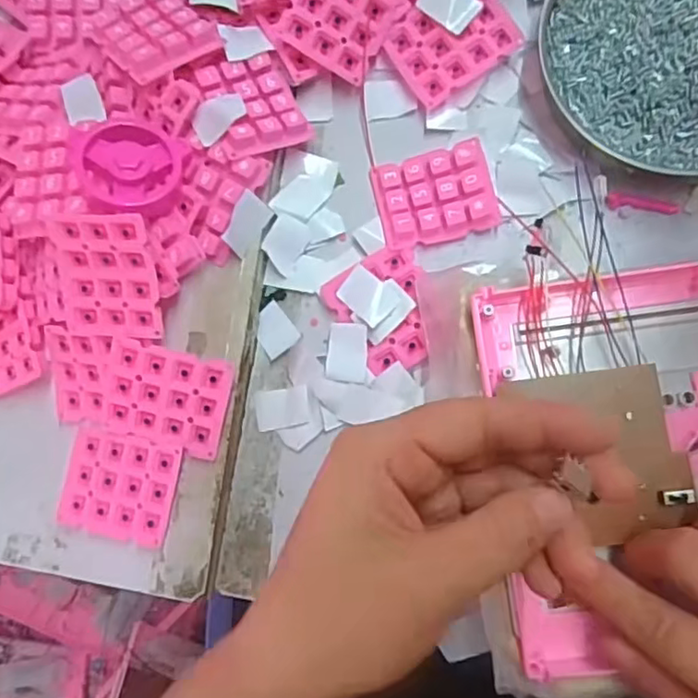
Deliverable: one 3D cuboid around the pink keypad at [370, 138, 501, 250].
[{"bbox_3d":[0.044,-0.080,0.325,0.058,0.008,0.046,-13,82,7],"label":"pink keypad"}]

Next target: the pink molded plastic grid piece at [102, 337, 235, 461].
[{"bbox_3d":[-0.090,0.024,0.309,0.059,0.005,0.048,14,104,1],"label":"pink molded plastic grid piece"}]

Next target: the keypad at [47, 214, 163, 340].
[{"bbox_3d":[-0.114,-0.034,0.296,0.050,0.005,0.057,4,113,13],"label":"keypad"}]

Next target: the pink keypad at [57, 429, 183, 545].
[{"bbox_3d":[-0.115,0.069,0.317,0.056,0.005,0.052,11,86,10],"label":"pink keypad"}]

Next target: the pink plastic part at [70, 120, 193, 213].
[{"bbox_3d":[-0.106,-0.087,0.299,0.052,0.016,0.044,13,83,-10],"label":"pink plastic part"}]

